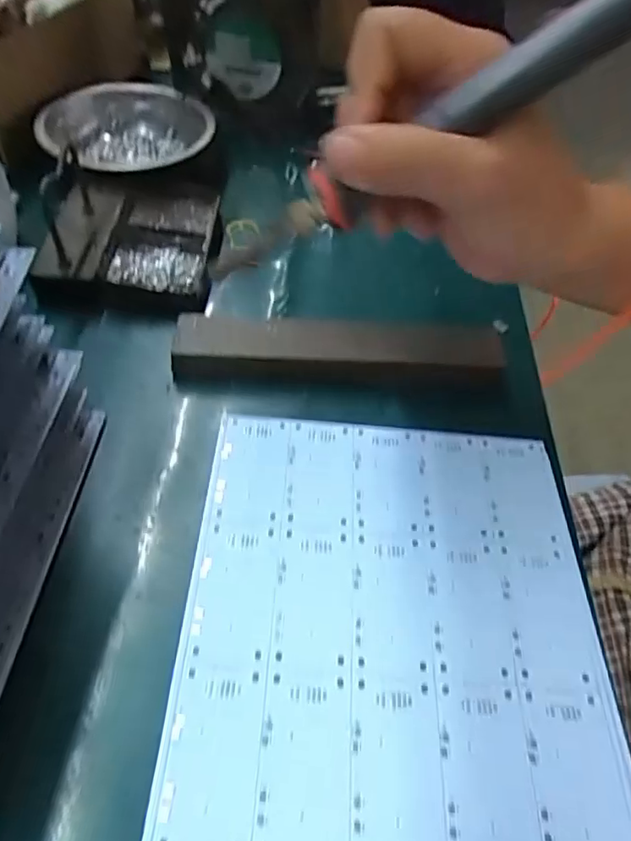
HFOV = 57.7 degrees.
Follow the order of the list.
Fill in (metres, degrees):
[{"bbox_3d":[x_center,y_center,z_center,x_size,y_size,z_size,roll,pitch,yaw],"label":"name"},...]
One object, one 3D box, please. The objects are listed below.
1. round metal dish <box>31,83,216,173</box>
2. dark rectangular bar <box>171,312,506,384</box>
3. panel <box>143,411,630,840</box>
[{"bbox_3d":[-0.143,-0.218,0.439,0.125,0.030,0.113,-17,54,-18],"label":"round metal dish"},{"bbox_3d":[0.015,-0.039,0.337,0.191,0.027,0.038,0,51,-5],"label":"dark rectangular bar"},{"bbox_3d":[0.031,0.098,0.221,0.166,0.004,0.233,4,52,-1],"label":"panel"}]

